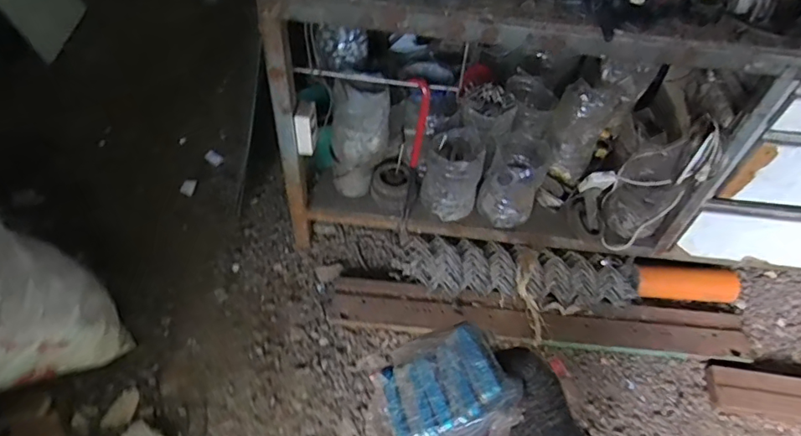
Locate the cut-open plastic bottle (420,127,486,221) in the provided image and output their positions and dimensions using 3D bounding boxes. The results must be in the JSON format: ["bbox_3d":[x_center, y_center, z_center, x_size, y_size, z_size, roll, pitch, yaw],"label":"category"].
[{"bbox_3d":[0.158,-0.132,1.588,0.170,0.216,0.189,11,53,5],"label":"cut-open plastic bottle"}]

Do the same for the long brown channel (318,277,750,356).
[{"bbox_3d":[0.430,0.308,1.644,1.309,0.071,0.157,6,53,0],"label":"long brown channel"}]

